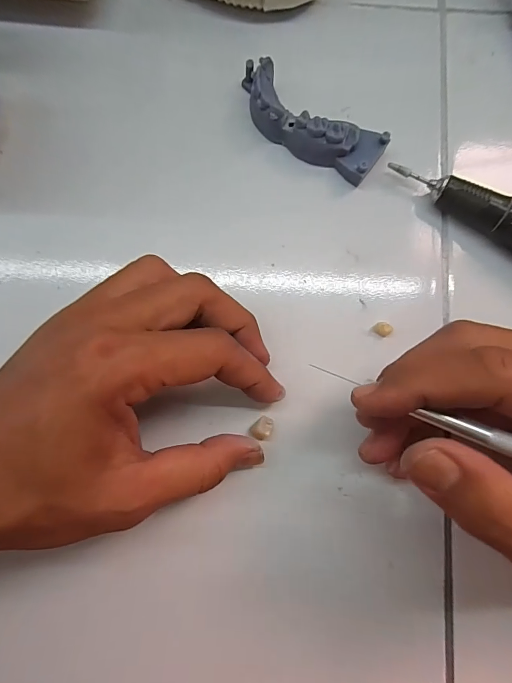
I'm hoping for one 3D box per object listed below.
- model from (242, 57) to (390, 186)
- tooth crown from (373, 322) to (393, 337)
[{"bbox_3d":[0.029,-0.118,0.210,0.082,0.021,0.028,32,83,1],"label":"model"},{"bbox_3d":[0.069,-0.007,0.208,0.009,0.006,0.007,23,83,0],"label":"tooth crown"}]

